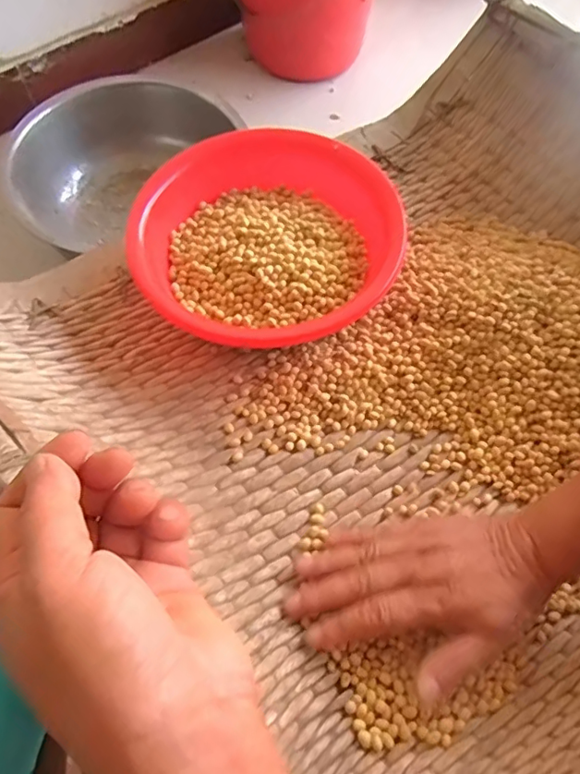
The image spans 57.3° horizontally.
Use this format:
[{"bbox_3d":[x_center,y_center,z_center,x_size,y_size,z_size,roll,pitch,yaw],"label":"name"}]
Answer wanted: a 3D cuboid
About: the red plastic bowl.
[{"bbox_3d":[-0.022,-0.126,0.457,0.215,0.072,0.226,1,64,-2],"label":"red plastic bowl"}]

